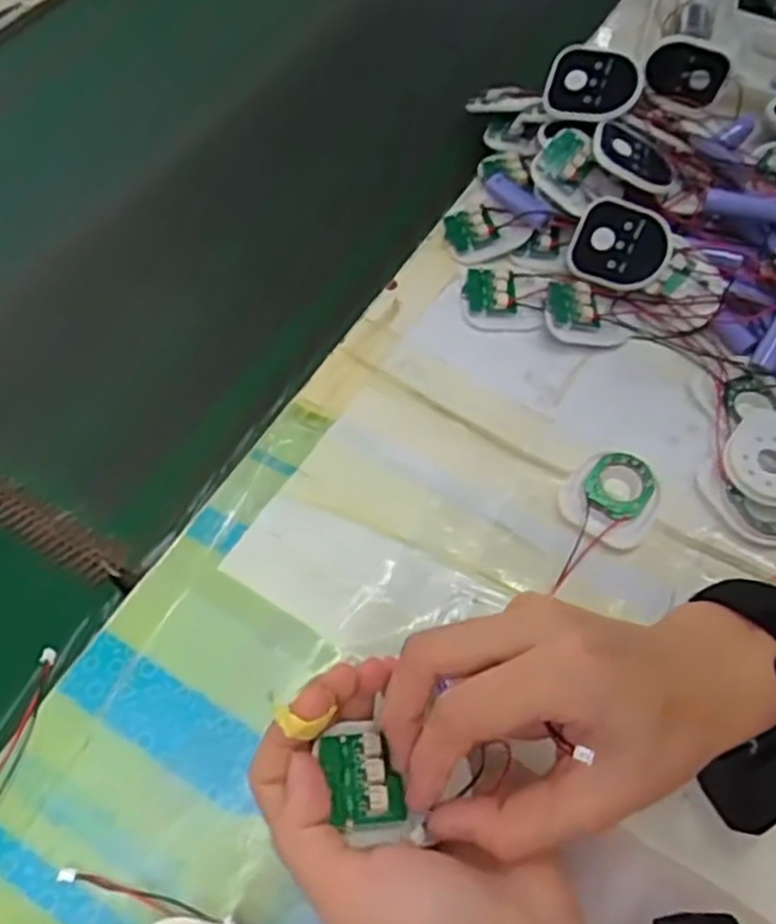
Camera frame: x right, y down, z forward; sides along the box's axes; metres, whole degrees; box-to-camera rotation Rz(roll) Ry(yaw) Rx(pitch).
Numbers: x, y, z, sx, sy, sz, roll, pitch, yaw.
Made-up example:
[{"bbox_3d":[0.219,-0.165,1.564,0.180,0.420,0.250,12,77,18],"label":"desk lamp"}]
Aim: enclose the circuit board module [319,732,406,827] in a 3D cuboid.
[{"bbox_3d":[-0.010,0.114,0.281,0.025,0.008,0.036,-20,43,2],"label":"circuit board module"}]

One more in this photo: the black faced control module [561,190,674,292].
[{"bbox_3d":[0.139,-0.130,0.466,0.058,0.018,0.051,28,102,17],"label":"black faced control module"}]

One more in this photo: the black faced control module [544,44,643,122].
[{"bbox_3d":[0.124,-0.233,0.480,0.058,0.015,0.041,22,104,27],"label":"black faced control module"}]

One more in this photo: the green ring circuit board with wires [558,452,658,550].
[{"bbox_3d":[0.118,0.017,0.406,0.047,0.009,0.050,33,65,17],"label":"green ring circuit board with wires"}]

